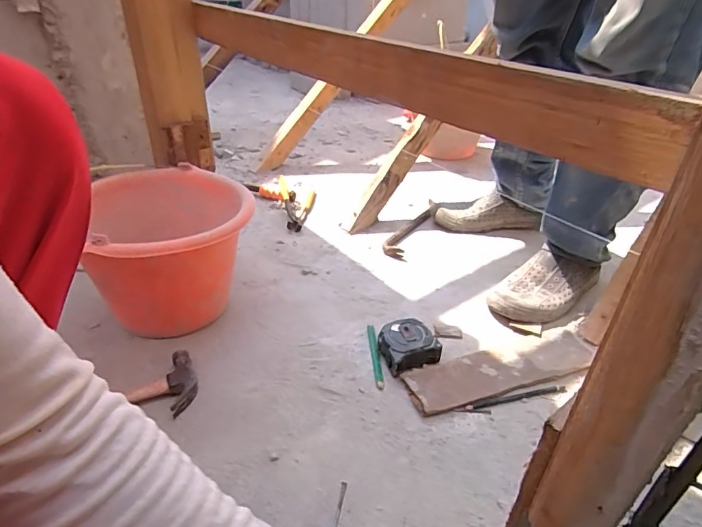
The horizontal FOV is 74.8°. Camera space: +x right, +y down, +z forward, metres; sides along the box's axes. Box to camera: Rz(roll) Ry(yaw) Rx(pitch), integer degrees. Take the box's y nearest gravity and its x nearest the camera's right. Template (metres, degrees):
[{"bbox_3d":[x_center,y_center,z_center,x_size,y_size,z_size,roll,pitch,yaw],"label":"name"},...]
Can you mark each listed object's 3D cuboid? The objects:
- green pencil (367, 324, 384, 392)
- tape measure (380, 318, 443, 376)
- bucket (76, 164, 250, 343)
[{"bbox_3d":[0.038,0.144,0.726,0.011,0.007,0.133,-2,34,-4],"label":"green pencil"},{"bbox_3d":[0.086,0.127,0.718,0.083,0.040,0.079,-13,36,-19],"label":"tape measure"},{"bbox_3d":[-0.279,-0.013,0.766,0.226,0.205,0.263,-4,34,-9],"label":"bucket"}]

